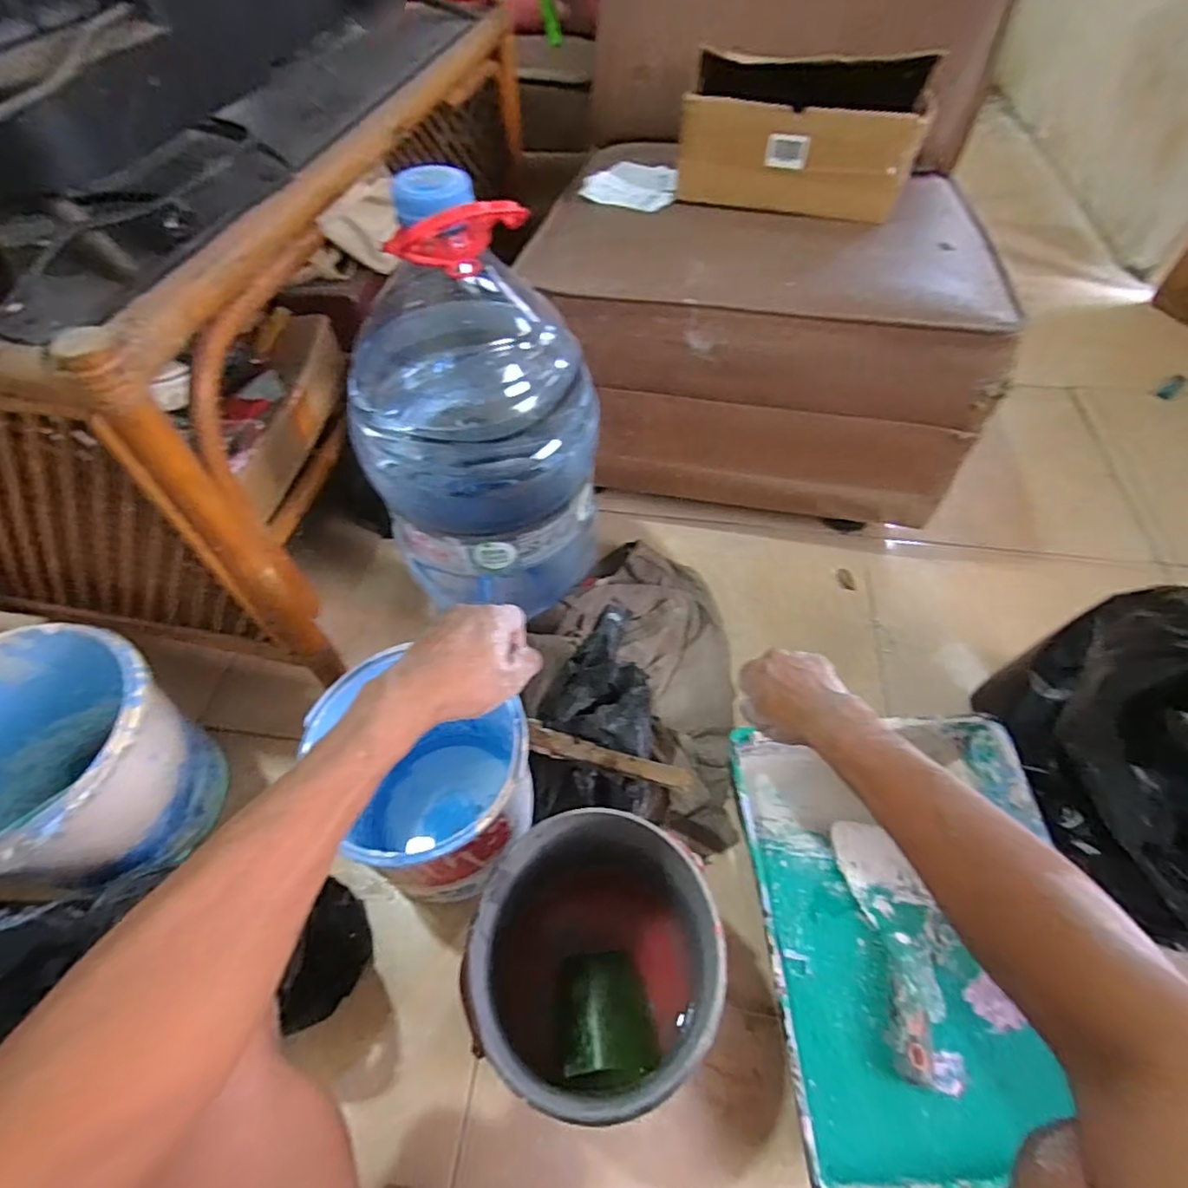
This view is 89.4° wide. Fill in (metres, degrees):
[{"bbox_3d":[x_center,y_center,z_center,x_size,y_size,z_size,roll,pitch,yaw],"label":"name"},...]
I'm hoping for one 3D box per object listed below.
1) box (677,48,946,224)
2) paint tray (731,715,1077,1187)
[{"bbox_3d":[0.245,-0.544,0.718,0.247,0.107,0.179,16,56,11],"label":"box"},{"bbox_3d":[0.283,0.290,0.548,0.277,0.077,0.373,-1,55,0],"label":"paint tray"}]

